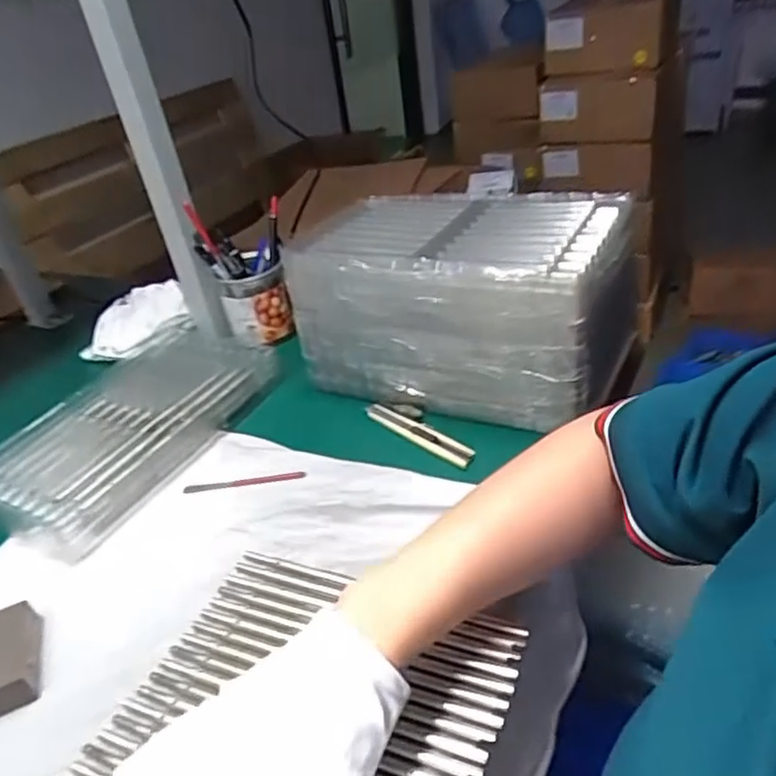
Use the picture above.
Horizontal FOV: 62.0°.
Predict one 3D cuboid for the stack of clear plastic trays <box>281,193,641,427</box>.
[{"bbox_3d":[0.070,-0.082,0.624,0.282,0.163,0.170,11,38,27],"label":"stack of clear plastic trays"}]

